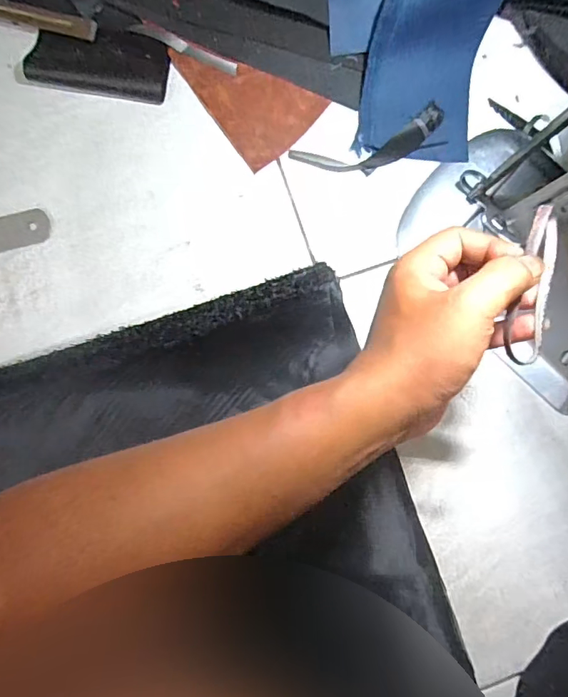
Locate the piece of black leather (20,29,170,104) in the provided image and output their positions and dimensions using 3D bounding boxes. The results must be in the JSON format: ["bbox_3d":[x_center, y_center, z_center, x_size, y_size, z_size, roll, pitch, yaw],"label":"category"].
[{"bbox_3d":[-0.166,-0.258,0.433,0.118,0.010,0.053,5,87,-4],"label":"piece of black leather"}]

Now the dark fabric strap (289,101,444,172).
[{"bbox_3d":[0.082,-0.190,0.451,0.146,0.006,0.039,-21,89,-5],"label":"dark fabric strap"}]

